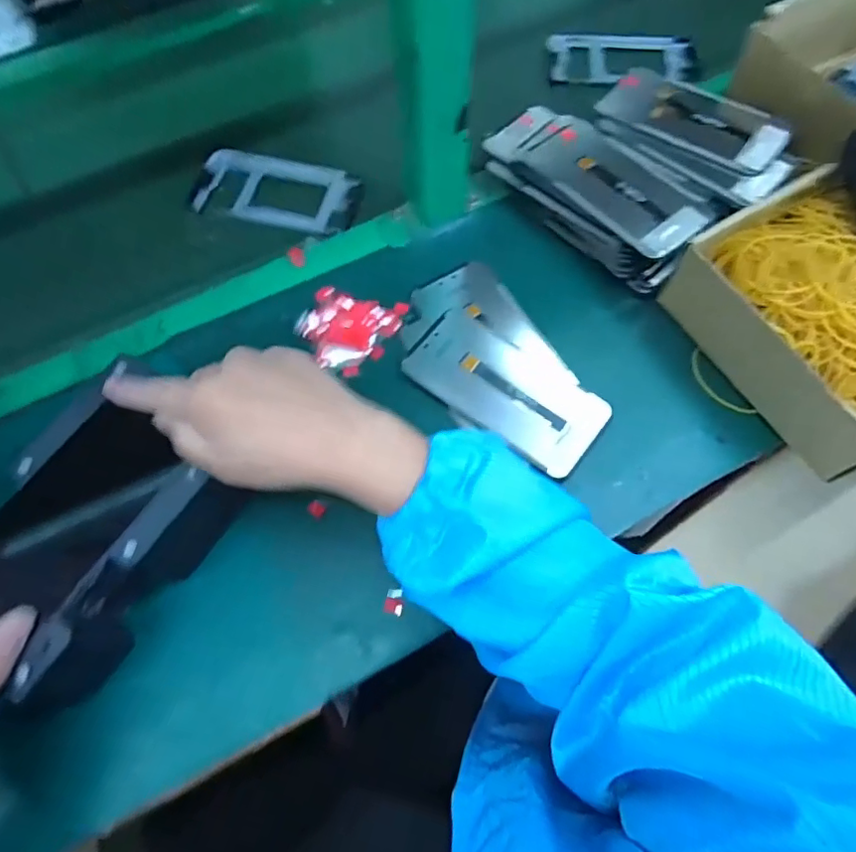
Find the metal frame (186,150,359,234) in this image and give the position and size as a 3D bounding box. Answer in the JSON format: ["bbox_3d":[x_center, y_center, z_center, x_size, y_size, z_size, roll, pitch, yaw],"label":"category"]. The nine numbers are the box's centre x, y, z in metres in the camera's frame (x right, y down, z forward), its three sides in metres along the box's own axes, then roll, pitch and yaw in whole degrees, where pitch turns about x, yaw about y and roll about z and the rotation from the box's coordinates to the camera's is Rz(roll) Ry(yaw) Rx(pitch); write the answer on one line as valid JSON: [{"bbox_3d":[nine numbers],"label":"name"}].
[{"bbox_3d":[-0.145,-0.232,0.552,0.161,0.015,0.084,10,68,5],"label":"metal frame"}]

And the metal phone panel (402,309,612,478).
[{"bbox_3d":[0.060,-0.030,0.440,0.153,0.005,0.072,35,74,16],"label":"metal phone panel"}]

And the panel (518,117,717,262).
[{"bbox_3d":[0.155,-0.206,0.470,0.079,0.011,0.164,-35,71,-12],"label":"panel"}]

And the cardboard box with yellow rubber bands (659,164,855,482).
[{"bbox_3d":[0.318,-0.087,0.416,0.189,0.083,0.192,-26,69,-9],"label":"cardboard box with yellow rubber bands"}]

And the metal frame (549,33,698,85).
[{"bbox_3d":[0.210,-0.399,0.612,0.153,0.011,0.087,1,67,2],"label":"metal frame"}]

